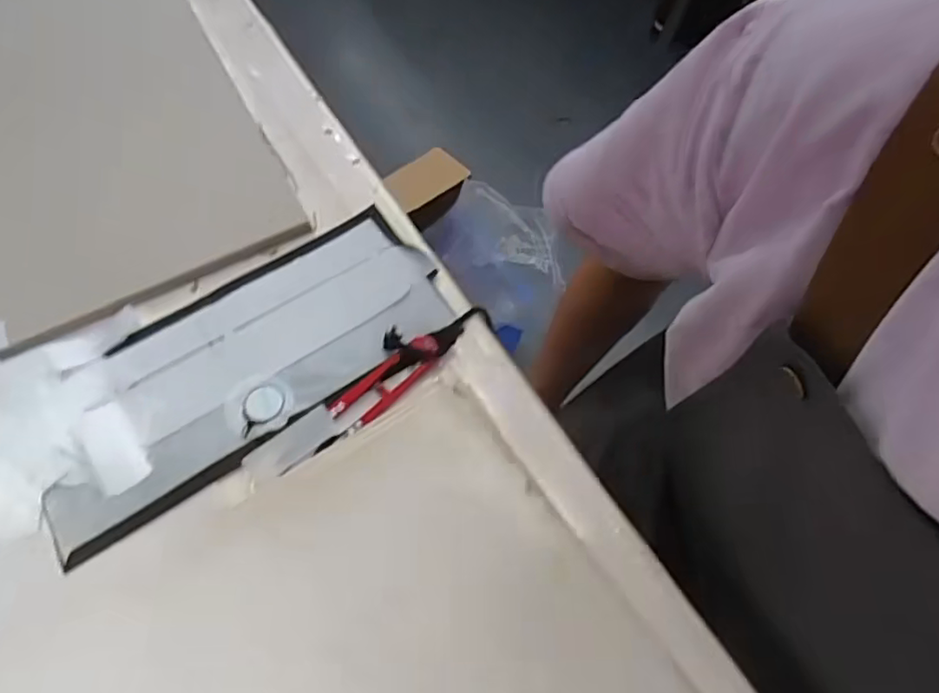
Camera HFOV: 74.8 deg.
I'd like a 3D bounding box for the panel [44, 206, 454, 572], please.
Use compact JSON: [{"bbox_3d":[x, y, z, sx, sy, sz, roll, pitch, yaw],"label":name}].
[{"bbox_3d":[-0.126,0.004,0.339,0.227,0.013,0.102,-31,70,-18],"label":"panel"}]

